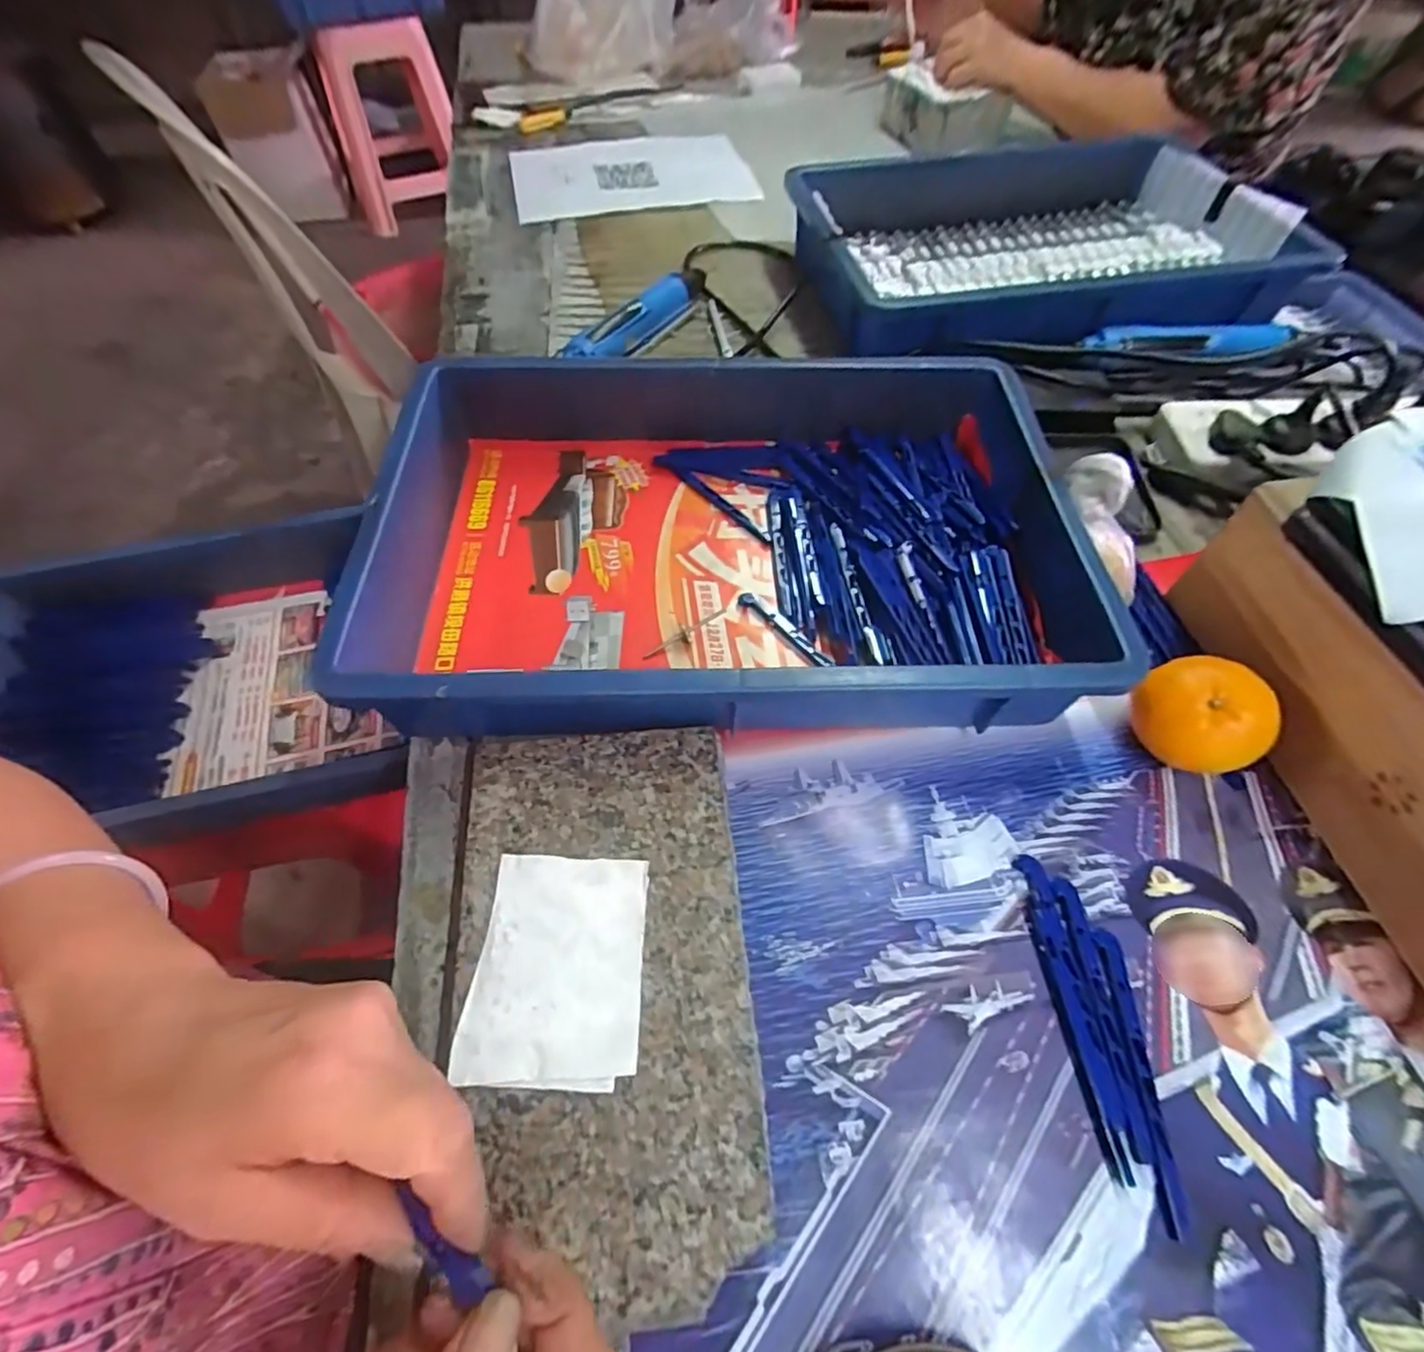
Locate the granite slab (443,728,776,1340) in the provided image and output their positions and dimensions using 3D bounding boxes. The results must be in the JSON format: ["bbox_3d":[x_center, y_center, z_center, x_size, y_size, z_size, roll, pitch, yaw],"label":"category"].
[{"bbox_3d":[-0.052,0.140,0.316,0.134,0.027,0.240,-5,58,-3],"label":"granite slab"}]

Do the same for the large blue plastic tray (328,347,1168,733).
[{"bbox_3d":[0.006,-0.100,0.439,0.430,0.080,0.302,-2,58,-1],"label":"large blue plastic tray"}]

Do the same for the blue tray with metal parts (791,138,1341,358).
[{"bbox_3d":[0.319,-0.415,0.658,0.439,0.090,0.324,-6,58,-4],"label":"blue tray with metal parts"}]

